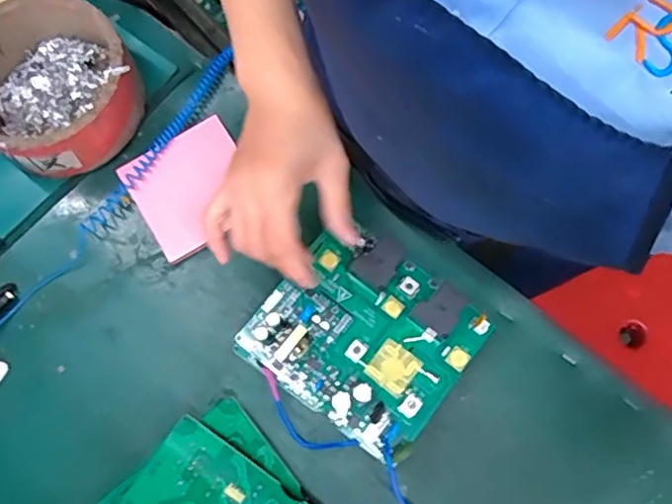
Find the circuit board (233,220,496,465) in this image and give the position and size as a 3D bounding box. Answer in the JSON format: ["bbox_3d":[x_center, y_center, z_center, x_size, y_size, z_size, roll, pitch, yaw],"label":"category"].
[{"bbox_3d":[0.018,0.054,0.380,0.130,0.022,0.115,37,79,9],"label":"circuit board"}]

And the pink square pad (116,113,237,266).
[{"bbox_3d":[-0.107,-0.049,0.440,0.085,0.011,0.085,-32,78,-7],"label":"pink square pad"}]

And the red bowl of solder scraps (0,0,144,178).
[{"bbox_3d":[-0.211,-0.123,0.435,0.116,0.054,0.118,0,76,0],"label":"red bowl of solder scraps"}]

